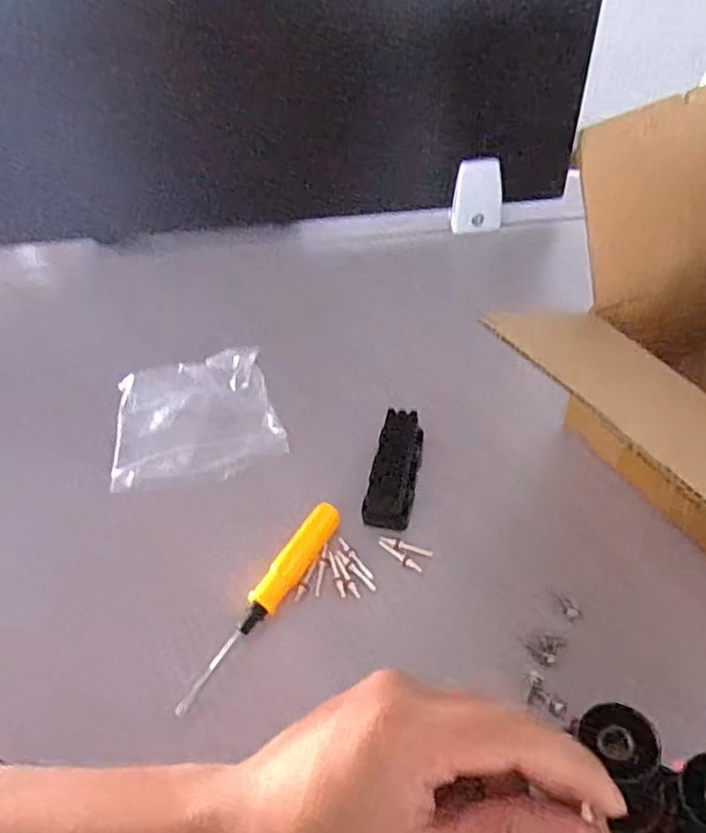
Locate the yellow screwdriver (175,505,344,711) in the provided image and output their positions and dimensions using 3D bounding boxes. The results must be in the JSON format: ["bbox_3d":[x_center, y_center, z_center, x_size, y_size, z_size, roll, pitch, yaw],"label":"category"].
[{"bbox_3d":[-0.044,0.096,0.328,0.015,0.012,0.127,23,54,21],"label":"yellow screwdriver"}]

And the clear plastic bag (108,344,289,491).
[{"bbox_3d":[-0.100,-0.002,0.411,0.104,0.023,0.092,-7,49,-3],"label":"clear plastic bag"}]

